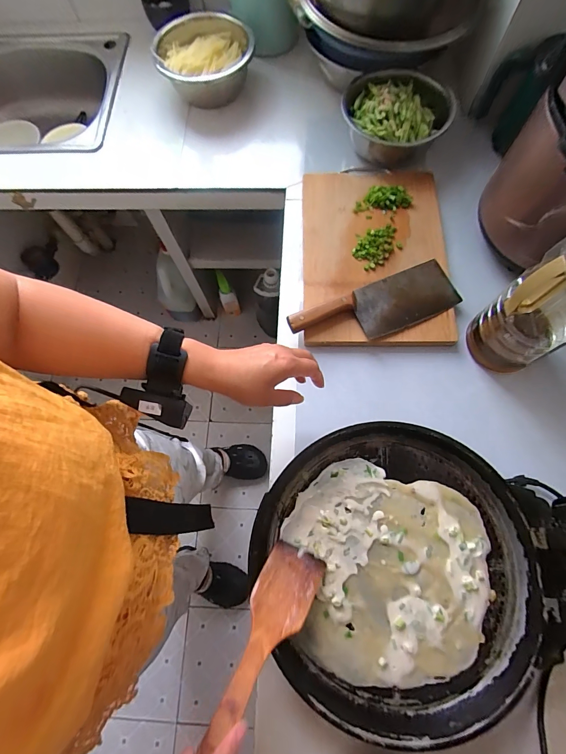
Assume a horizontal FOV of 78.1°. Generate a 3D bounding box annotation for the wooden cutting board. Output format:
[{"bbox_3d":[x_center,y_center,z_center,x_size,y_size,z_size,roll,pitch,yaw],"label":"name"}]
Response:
[{"bbox_3d":[0.160,-0.219,0.614,0.246,0.032,0.345,0,72,3],"label":"wooden cutting board"}]

